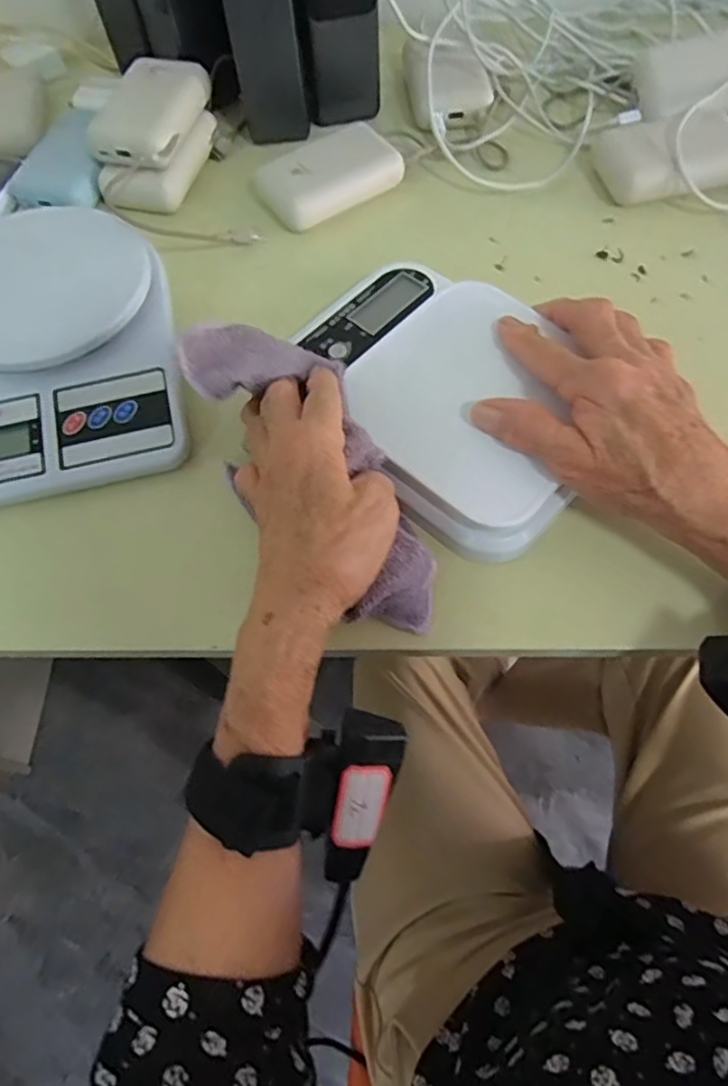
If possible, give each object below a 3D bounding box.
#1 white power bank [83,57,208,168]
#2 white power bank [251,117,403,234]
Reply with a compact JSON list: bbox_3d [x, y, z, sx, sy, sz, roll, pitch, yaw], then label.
[{"bbox_3d":[-0.161,-0.326,0.454,0.065,0.019,0.098,15,66,10],"label":"white power bank"},{"bbox_3d":[-0.024,-0.267,0.444,0.098,0.028,0.058,-29,66,-11],"label":"white power bank"}]

